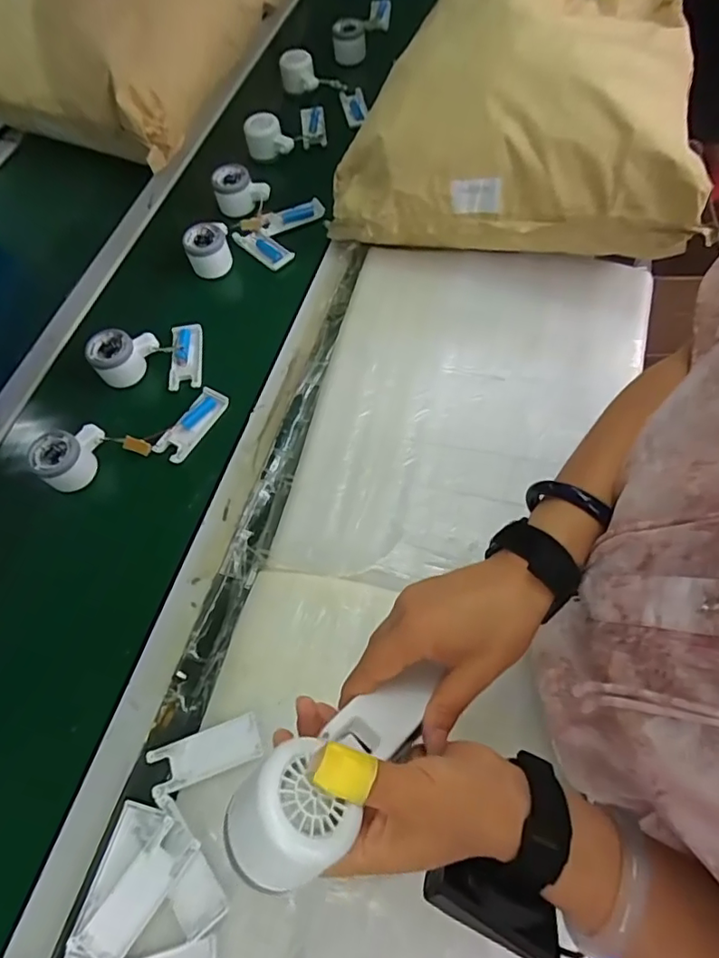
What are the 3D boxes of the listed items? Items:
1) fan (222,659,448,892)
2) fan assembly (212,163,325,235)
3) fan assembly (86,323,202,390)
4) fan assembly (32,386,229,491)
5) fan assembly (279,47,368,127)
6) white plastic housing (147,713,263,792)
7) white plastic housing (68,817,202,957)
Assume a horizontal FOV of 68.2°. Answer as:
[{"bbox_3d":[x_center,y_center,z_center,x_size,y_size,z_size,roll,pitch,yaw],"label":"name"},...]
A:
[{"bbox_3d":[-0.008,0.157,0.292,0.059,0.042,0.141,42,46,20],"label":"fan"},{"bbox_3d":[-0.147,-0.412,0.795,0.162,0.049,0.082,20,66,14],"label":"fan assembly"},{"bbox_3d":[-0.275,-0.168,0.693,0.130,0.050,0.097,-6,63,2],"label":"fan assembly"},{"bbox_3d":[-0.266,-0.051,0.632,0.223,0.038,0.079,-25,64,-8],"label":"fan assembly"},{"bbox_3d":[-0.065,-0.686,0.924,0.197,0.048,0.062,33,70,19],"label":"fan assembly"},{"bbox_3d":[-0.140,0.251,0.488,0.101,0.011,0.039,-18,63,-5],"label":"white plastic housing"},{"bbox_3d":[-0.182,0.341,0.437,0.038,0.012,0.108,31,70,19],"label":"white plastic housing"}]

